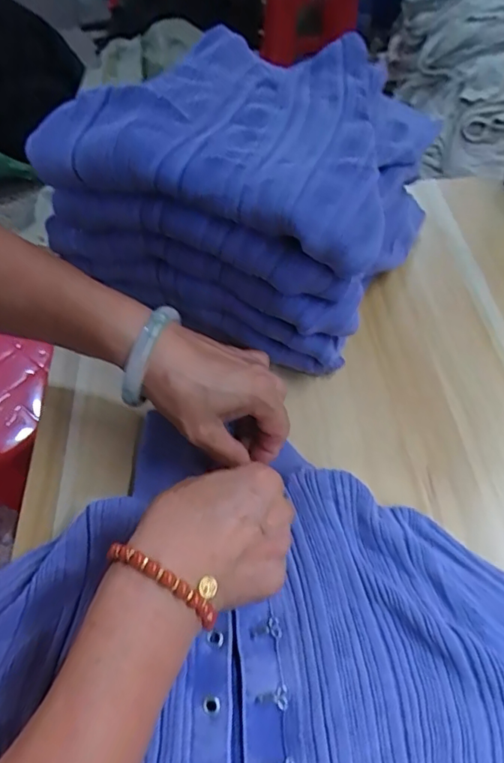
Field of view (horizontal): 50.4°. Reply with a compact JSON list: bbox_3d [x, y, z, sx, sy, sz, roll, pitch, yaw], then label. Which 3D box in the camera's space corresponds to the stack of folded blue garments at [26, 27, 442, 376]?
[{"bbox_3d":[0.004,-0.170,0.467,0.258,0.152,0.251,25,56,18],"label":"stack of folded blue garments"}]

